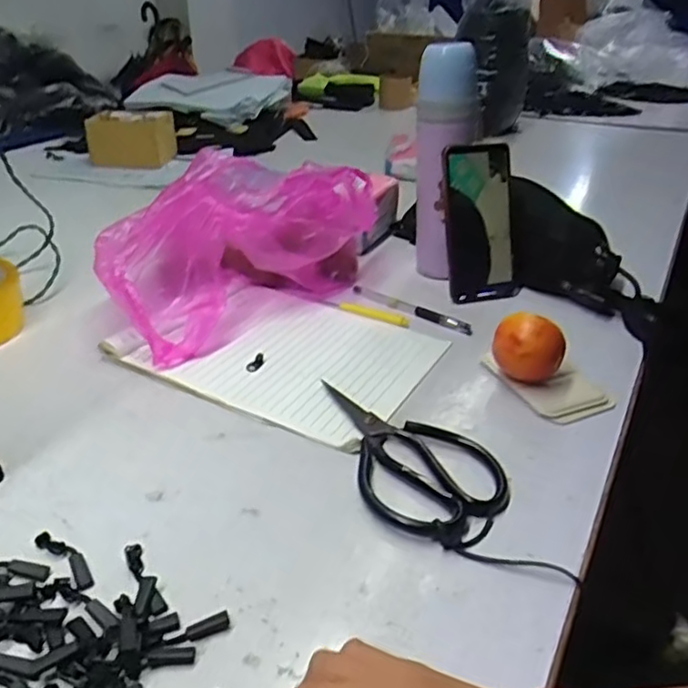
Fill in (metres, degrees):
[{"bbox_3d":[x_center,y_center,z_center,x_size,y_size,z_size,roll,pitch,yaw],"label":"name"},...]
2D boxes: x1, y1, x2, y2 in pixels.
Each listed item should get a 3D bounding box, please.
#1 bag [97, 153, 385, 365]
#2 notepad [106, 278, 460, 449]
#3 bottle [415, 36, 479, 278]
[{"bbox_3d":[-0.111,-0.111,0.664,0.299,0.141,0.158,-26,40,-38],"label":"bag"},{"bbox_3d":[-0.054,0.003,0.593,0.256,0.017,0.196,16,34,24],"label":"notepad"},{"bbox_3d":[0.111,-0.189,0.687,0.069,0.246,0.070,5,31,8],"label":"bottle"}]

